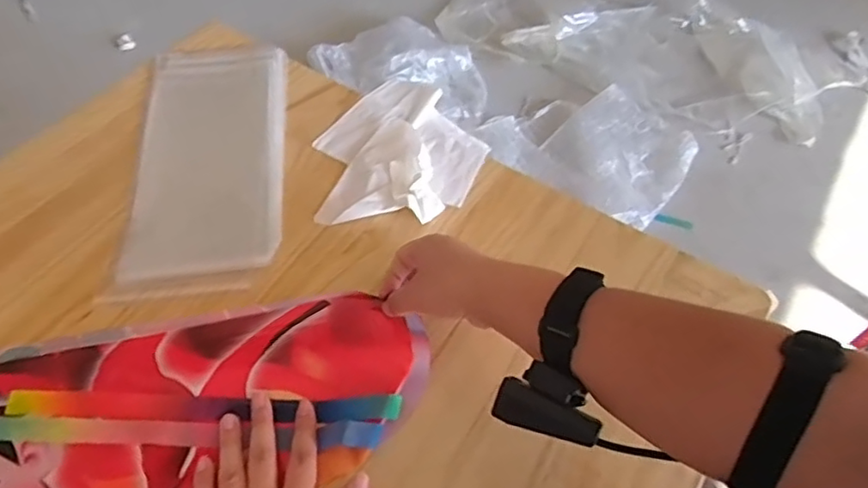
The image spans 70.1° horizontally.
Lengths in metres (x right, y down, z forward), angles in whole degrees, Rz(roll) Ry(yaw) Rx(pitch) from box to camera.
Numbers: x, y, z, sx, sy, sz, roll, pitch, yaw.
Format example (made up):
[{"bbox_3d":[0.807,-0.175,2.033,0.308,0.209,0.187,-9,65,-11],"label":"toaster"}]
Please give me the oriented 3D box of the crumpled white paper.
[{"bbox_3d":[-0.034,-0.114,0.715,0.192,0.043,0.224,3,58,-2],"label":"crumpled white paper"}]

